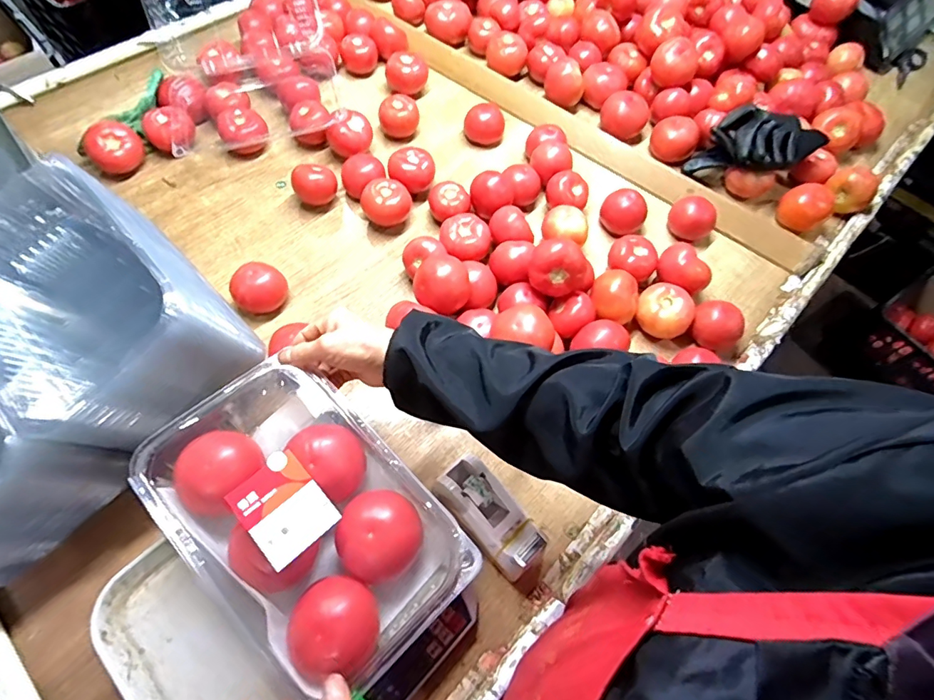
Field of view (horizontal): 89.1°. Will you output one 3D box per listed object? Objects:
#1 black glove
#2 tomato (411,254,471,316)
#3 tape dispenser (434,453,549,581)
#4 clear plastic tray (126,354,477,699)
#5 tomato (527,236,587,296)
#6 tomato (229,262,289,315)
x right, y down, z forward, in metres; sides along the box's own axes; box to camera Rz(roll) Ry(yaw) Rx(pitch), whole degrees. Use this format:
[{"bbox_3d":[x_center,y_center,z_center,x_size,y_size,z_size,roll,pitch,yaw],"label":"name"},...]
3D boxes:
[{"bbox_3d":[0.482,-0.332,0.788,0.190,0.066,0.098,22,65,7],"label":"black glove"},{"bbox_3d":[-0.030,-0.086,0.636,0.063,0.056,0.072,41,68,15],"label":"tomato"},{"bbox_3d":[0.027,0.182,0.532,0.067,0.068,0.129,-41,73,-20],"label":"tape dispenser"},{"bbox_3d":[-0.146,0.143,0.427,0.177,0.088,0.268,-40,72,-20],"label":"clear plastic tray"},{"bbox_3d":[0.120,-0.107,0.643,0.074,0.069,0.055,10,64,2],"label":"tomato"},{"bbox_3d":[-0.292,-0.088,0.668,0.071,0.053,0.069,-31,69,-17],"label":"tomato"}]

